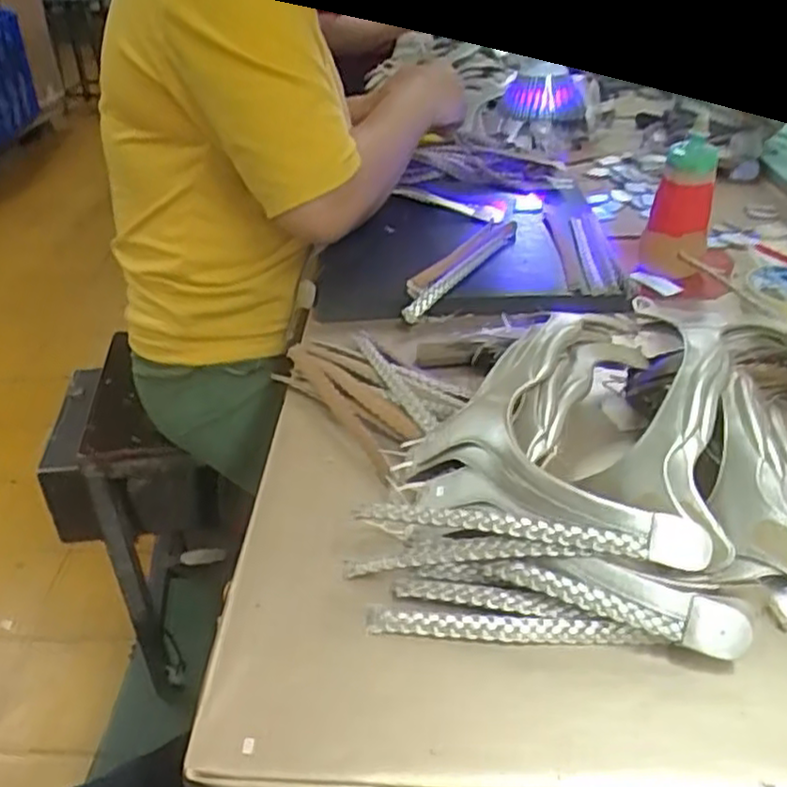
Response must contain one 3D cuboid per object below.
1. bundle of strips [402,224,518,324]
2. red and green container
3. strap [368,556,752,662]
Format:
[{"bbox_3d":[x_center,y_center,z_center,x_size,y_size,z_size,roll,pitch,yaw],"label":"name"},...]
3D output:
[{"bbox_3d":[0.072,-0.130,0.734,0.029,0.028,0.198,21,42,27],"label":"bundle of strips"},{"bbox_3d":[0.292,-0.192,0.735,0.061,0.143,0.052,17,40,23],"label":"red and green container"},{"bbox_3d":[0.090,0.116,0.410,0.198,0.035,0.040,3,36,6],"label":"strap"}]

